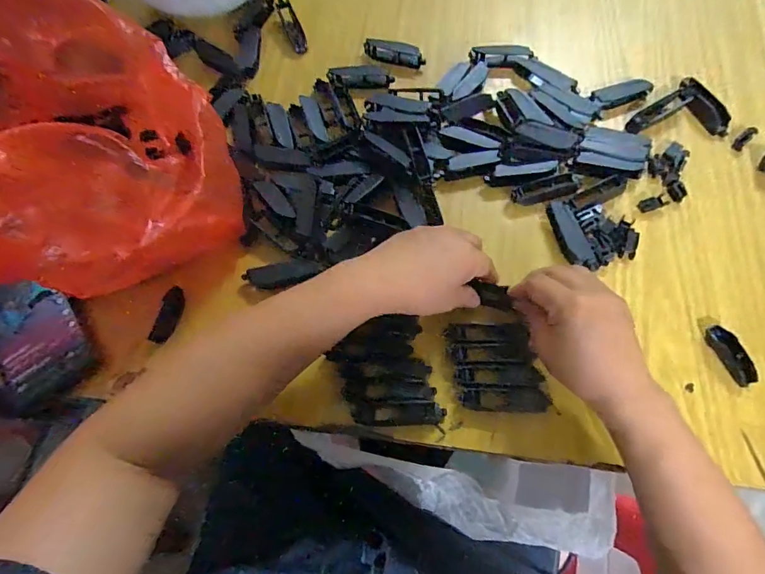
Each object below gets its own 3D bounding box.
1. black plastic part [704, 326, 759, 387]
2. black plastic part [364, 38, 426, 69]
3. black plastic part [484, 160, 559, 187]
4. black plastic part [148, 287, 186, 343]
[{"bbox_3d":[0.296,0.057,0.355,0.018,0.009,0.052,-23,70,-7],"label":"black plastic part"},{"bbox_3d":[0.014,-0.275,0.495,0.074,0.014,0.026,20,71,9],"label":"black plastic part"},{"bbox_3d":[0.141,-0.114,0.419,0.073,0.008,0.020,-10,69,-2],"label":"black plastic part"},{"bbox_3d":[-0.193,0.026,0.380,0.010,0.019,0.053,21,91,10],"label":"black plastic part"}]

